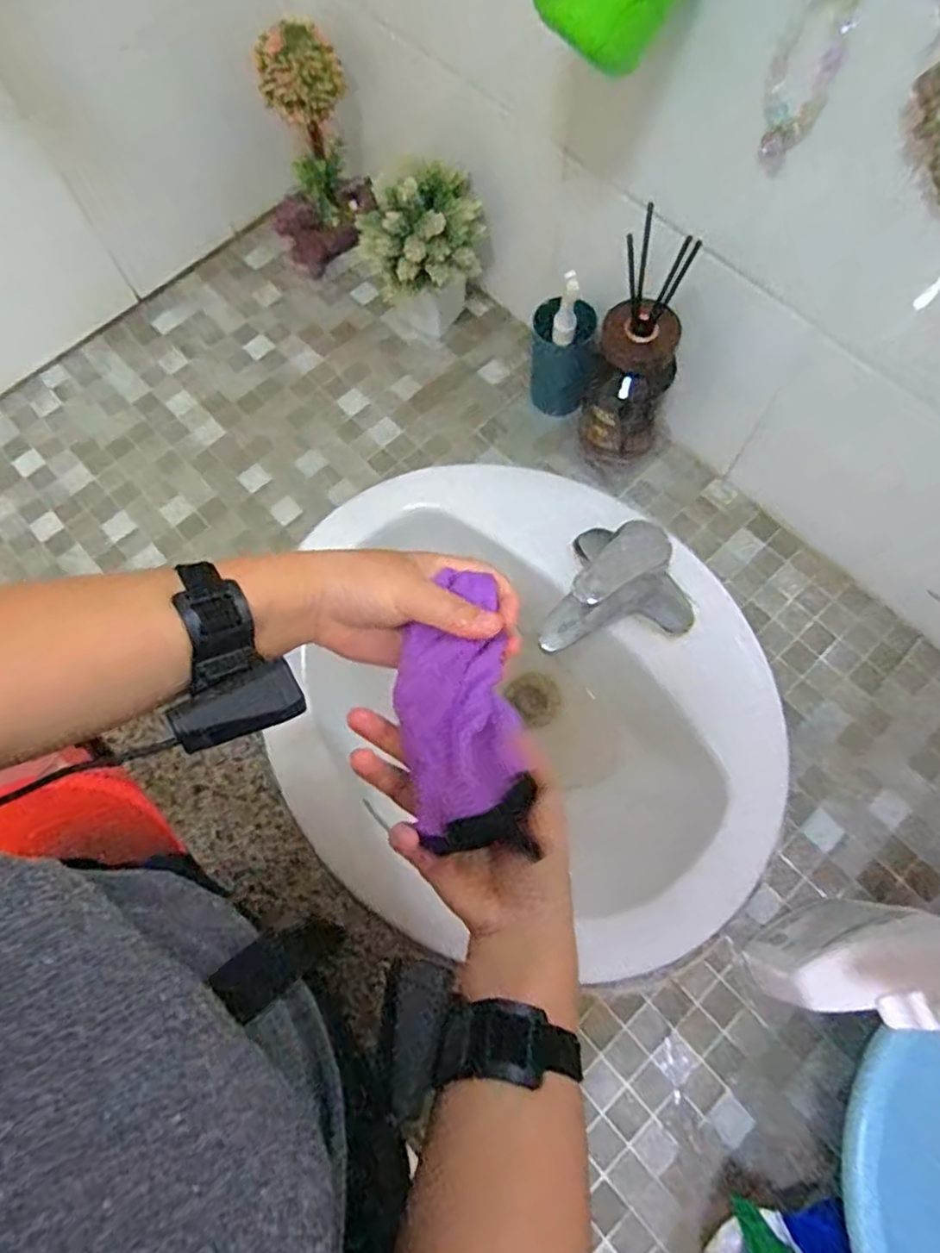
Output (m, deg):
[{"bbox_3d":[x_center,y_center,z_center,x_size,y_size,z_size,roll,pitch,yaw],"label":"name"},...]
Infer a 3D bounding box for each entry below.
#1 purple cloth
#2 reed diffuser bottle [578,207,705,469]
[{"bbox_3d":[-0.008,0.044,0.388,0.064,0.033,0.155,-9,66,-1],"label":"purple cloth"},{"bbox_3d":[0.140,-0.217,0.596,0.071,0.216,0.071,19,72,9],"label":"reed diffuser bottle"}]

